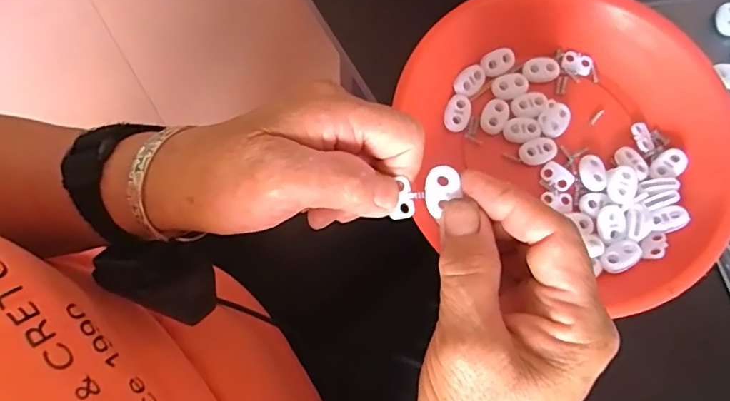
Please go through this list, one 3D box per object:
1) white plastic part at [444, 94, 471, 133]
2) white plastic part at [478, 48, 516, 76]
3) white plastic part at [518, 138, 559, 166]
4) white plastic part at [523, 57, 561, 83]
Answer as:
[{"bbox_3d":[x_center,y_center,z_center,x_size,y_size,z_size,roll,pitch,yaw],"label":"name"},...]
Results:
[{"bbox_3d":[0.056,-0.053,0.313,0.016,0.004,0.023,16,75,4],"label":"white plastic part"},{"bbox_3d":[0.082,-0.086,0.321,0.022,0.007,0.013,-21,75,-6],"label":"white plastic part"},{"bbox_3d":[0.103,-0.029,0.309,0.022,0.004,0.014,-10,74,-3],"label":"white plastic part"},{"bbox_3d":[0.109,-0.081,0.321,0.022,0.006,0.014,-11,74,-3],"label":"white plastic part"}]

